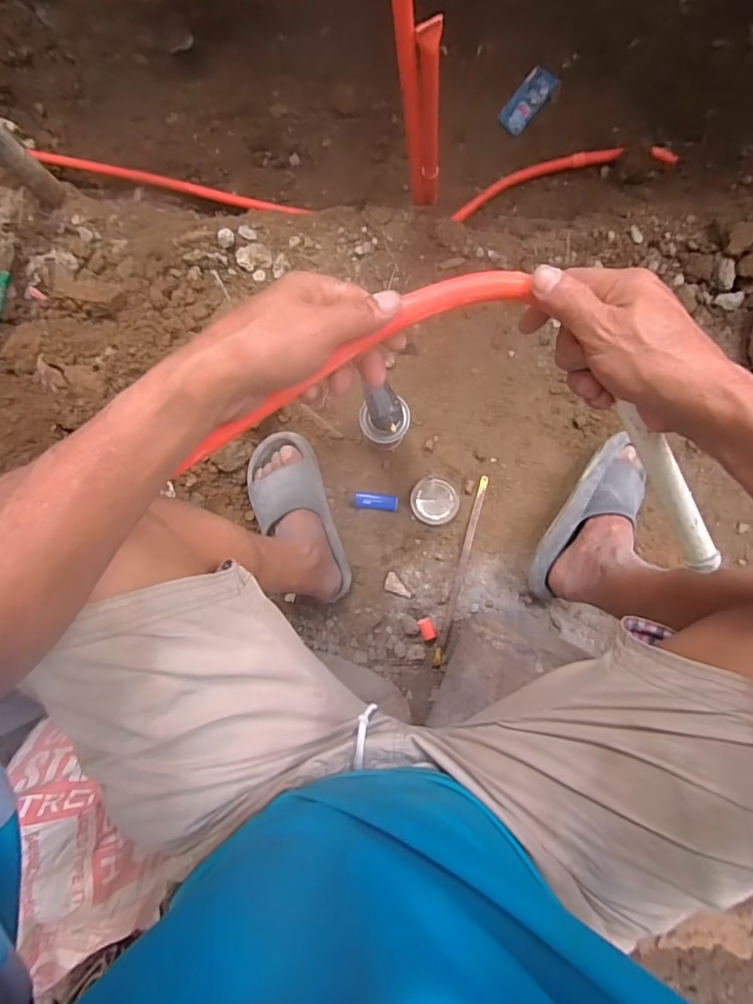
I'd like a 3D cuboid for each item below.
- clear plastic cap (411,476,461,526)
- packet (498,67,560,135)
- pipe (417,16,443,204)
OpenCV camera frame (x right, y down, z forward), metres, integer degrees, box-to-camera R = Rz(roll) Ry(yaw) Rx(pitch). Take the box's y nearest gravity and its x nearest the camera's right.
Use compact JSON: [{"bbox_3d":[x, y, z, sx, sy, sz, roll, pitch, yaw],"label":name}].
[{"bbox_3d":[0.092,-0.002,0.796,0.073,0.013,0.073,4,90,5],"label":"clear plastic cap"},{"bbox_3d":[0.292,-0.776,0.985,0.056,0.008,0.114,40,109,-9],"label":"packet"},{"bbox_3d":[0.071,-0.489,0.676,0.029,0.297,0.025,1,90,5],"label":"pipe"}]

